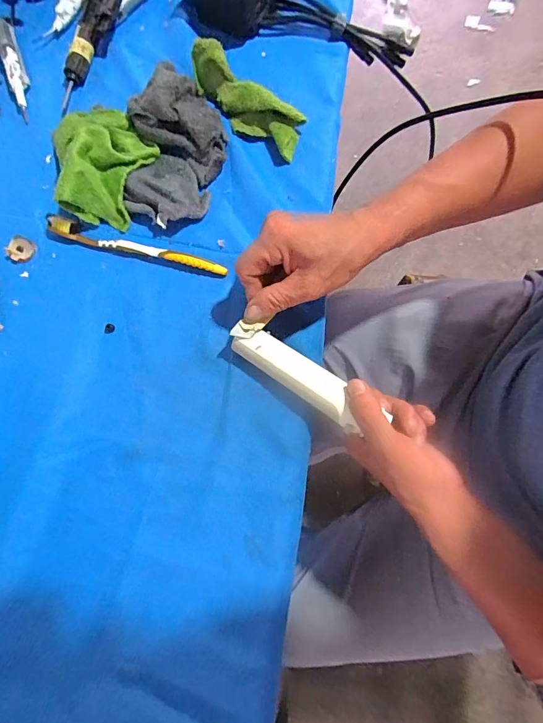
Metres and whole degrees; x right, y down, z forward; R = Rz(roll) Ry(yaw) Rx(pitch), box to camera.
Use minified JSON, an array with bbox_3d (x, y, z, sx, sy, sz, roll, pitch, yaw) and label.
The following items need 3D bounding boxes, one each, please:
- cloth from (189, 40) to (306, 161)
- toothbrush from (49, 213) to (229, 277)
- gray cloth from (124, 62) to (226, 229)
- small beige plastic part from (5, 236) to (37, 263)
[{"bbox_3d":[-0.023,-0.258,0.385,0.127,0.035,0.041,37,82,-6],"label":"cloth"},{"bbox_3d":[-0.133,-0.111,0.378,0.182,0.014,0.016,17,81,4],"label":"toothbrush"},{"bbox_3d":[-0.096,-0.213,0.383,0.097,0.039,0.156,-1,80,1],"label":"gray cloth"},{"bbox_3d":[-0.252,-0.112,0.387,0.023,0.006,0.026,40,83,8],"label":"small beige plastic part"}]

